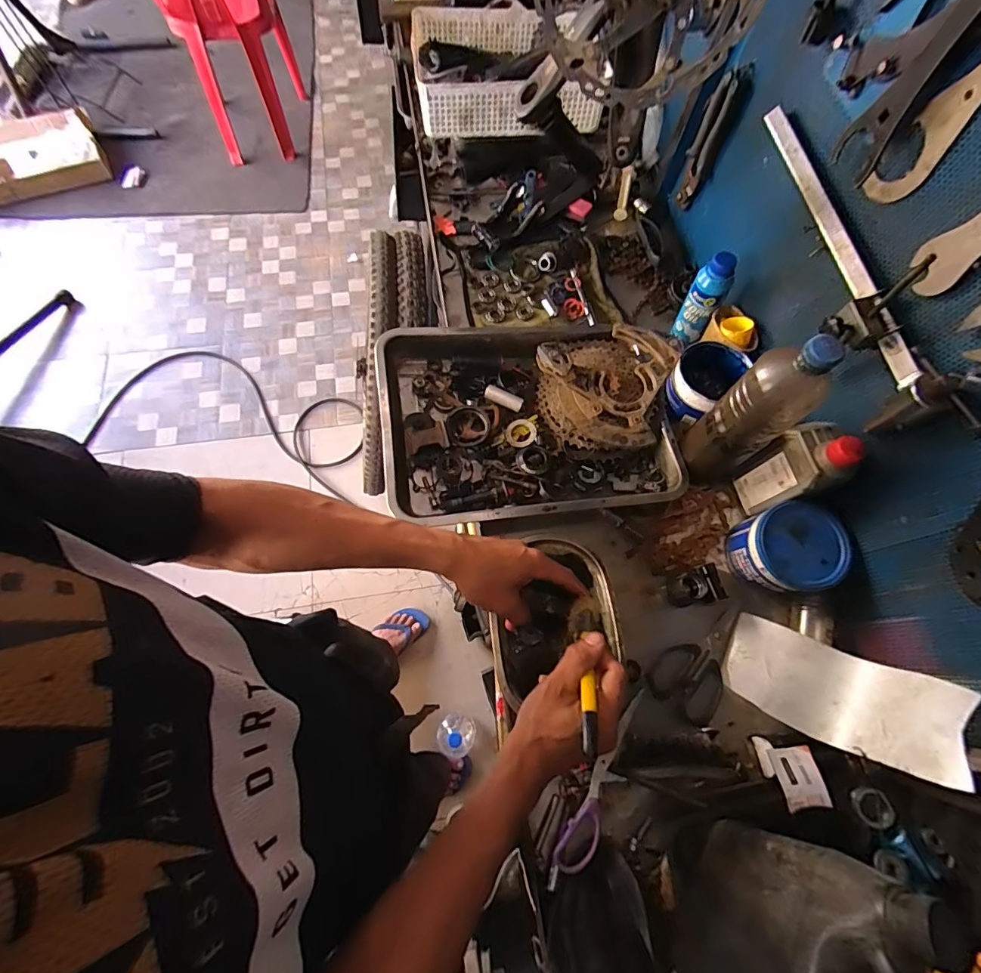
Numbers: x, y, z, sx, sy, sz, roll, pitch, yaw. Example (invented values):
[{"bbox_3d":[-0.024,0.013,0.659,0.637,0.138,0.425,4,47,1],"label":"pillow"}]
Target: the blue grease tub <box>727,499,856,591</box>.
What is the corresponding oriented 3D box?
[{"bbox_3d":[0.363,0.080,0.571,0.100,0.080,0.099,1,69,-3],"label":"blue grease tub"}]

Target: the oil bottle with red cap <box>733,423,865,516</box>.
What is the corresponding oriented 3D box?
[{"bbox_3d":[0.363,-0.017,0.561,0.046,0.166,0.066,-20,71,-10],"label":"oil bottle with red cap"}]

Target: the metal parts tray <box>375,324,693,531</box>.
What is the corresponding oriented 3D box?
[{"bbox_3d":[0.052,-0.098,0.633,0.394,0.069,0.295,-8,70,-6],"label":"metal parts tray"}]

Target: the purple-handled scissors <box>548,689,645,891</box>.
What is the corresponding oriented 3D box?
[{"bbox_3d":[0.123,0.331,0.508,0.037,0.025,0.211,31,71,9],"label":"purple-handled scissors"}]

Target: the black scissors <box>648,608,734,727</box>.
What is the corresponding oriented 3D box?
[{"bbox_3d":[0.263,0.215,0.579,0.082,0.015,0.147,34,71,10],"label":"black scissors"}]

